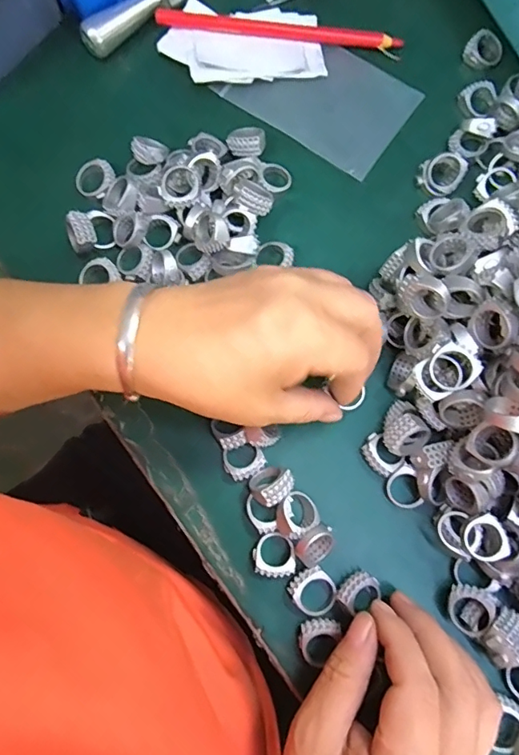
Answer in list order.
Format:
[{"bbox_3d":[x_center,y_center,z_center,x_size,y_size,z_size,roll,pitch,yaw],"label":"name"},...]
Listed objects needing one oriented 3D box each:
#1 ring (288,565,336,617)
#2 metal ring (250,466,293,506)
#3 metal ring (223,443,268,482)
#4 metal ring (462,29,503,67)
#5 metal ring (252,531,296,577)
[{"bbox_3d":[0.029,0.114,0.257,0.022,0.007,0.024,-36,81,-8],"label":"ring"},{"bbox_3d":[0.007,0.058,0.264,0.023,0.017,0.019,-35,81,-7],"label":"metal ring"},{"bbox_3d":[-0.009,0.047,0.273,0.022,0.010,0.020,0,78,-1],"label":"metal ring"},{"bbox_3d":[0.153,-0.223,0.330,0.024,0.010,0.022,0,78,-1],"label":"metal ring"},{"bbox_3d":[0.008,0.096,0.262,0.022,0.007,0.023,0,78,-1],"label":"metal ring"}]

